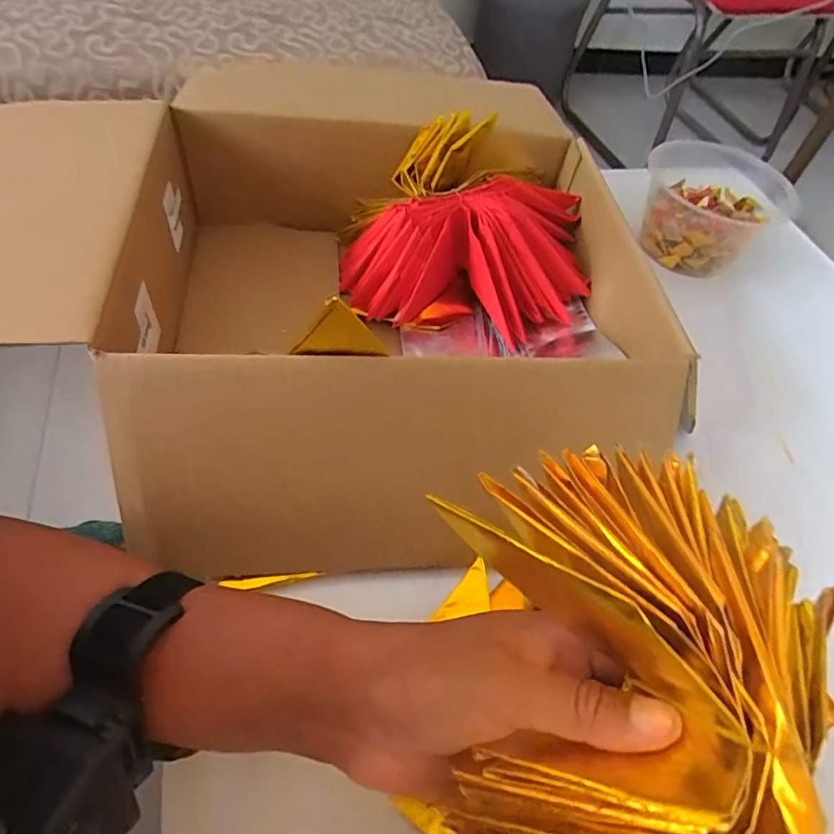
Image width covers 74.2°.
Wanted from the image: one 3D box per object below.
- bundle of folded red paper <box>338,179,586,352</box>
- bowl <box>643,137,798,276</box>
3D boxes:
[{"bbox_3d":[0.039,-0.131,0.441,0.193,0.090,0.101,2,54,-5],"label":"bundle of folded red paper"},{"bbox_3d":[0.290,-0.209,0.549,0.133,0.093,0.121,3,54,-5],"label":"bowl"}]

